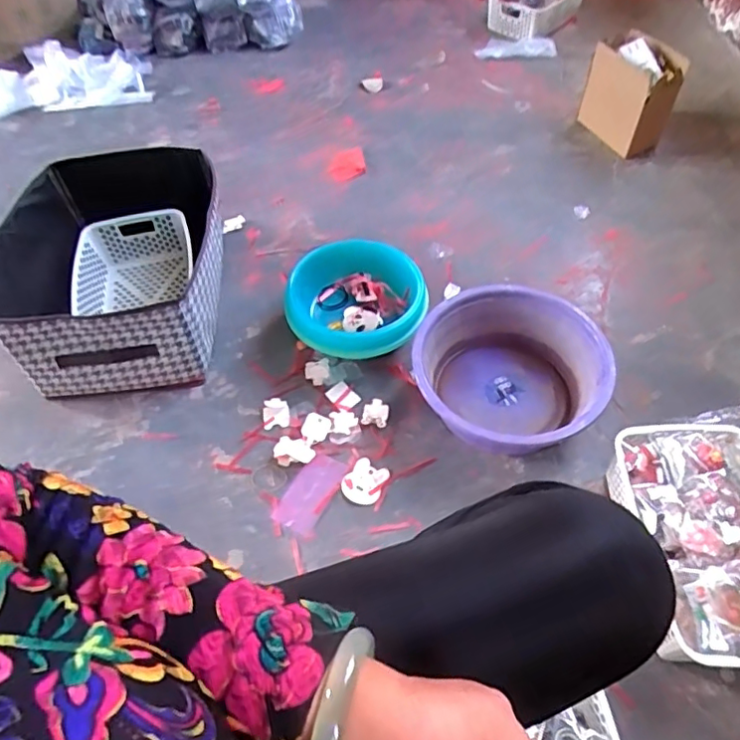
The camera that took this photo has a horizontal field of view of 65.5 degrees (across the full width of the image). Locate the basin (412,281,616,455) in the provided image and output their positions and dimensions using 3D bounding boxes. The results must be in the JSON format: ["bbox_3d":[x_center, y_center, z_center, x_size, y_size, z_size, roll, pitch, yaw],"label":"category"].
[{"bbox_3d":[0.220,0.004,0.906,0.278,0.116,0.270,-1,54,1],"label":"basin"}]

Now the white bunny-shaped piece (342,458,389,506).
[{"bbox_3d":[-0.009,0.170,0.862,0.057,0.004,0.069,26,64,12],"label":"white bunny-shaped piece"}]

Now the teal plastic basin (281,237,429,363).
[{"bbox_3d":[-0.021,-0.107,0.993,0.233,0.131,0.203,11,55,10],"label":"teal plastic basin"}]

